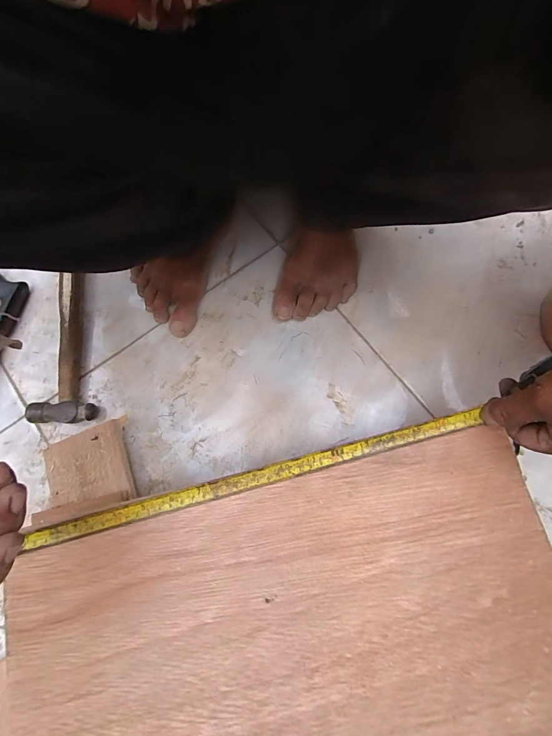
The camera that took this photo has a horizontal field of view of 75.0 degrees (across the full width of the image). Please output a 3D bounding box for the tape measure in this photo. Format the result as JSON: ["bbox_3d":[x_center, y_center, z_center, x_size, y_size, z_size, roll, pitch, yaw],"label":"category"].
[{"bbox_3d":[-0.012,0.100,0.326,0.411,0.006,0.017,-14,75,-3],"label":"tape measure"}]

